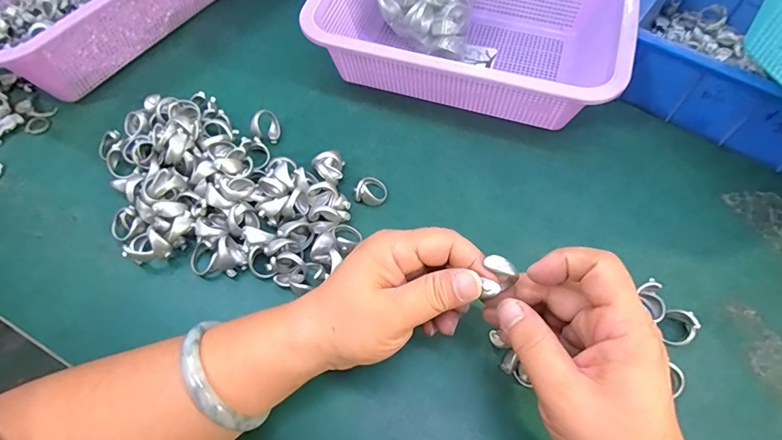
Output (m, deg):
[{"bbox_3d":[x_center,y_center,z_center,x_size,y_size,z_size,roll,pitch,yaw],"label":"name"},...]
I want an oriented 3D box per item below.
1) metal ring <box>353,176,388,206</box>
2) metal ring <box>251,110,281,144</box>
[{"bbox_3d":[-0.016,-0.024,0.347,0.023,0.016,0.024,0,62,1],"label":"metal ring"},{"bbox_3d":[-0.111,-0.084,0.376,0.010,0.028,0.026,-3,65,43],"label":"metal ring"}]

